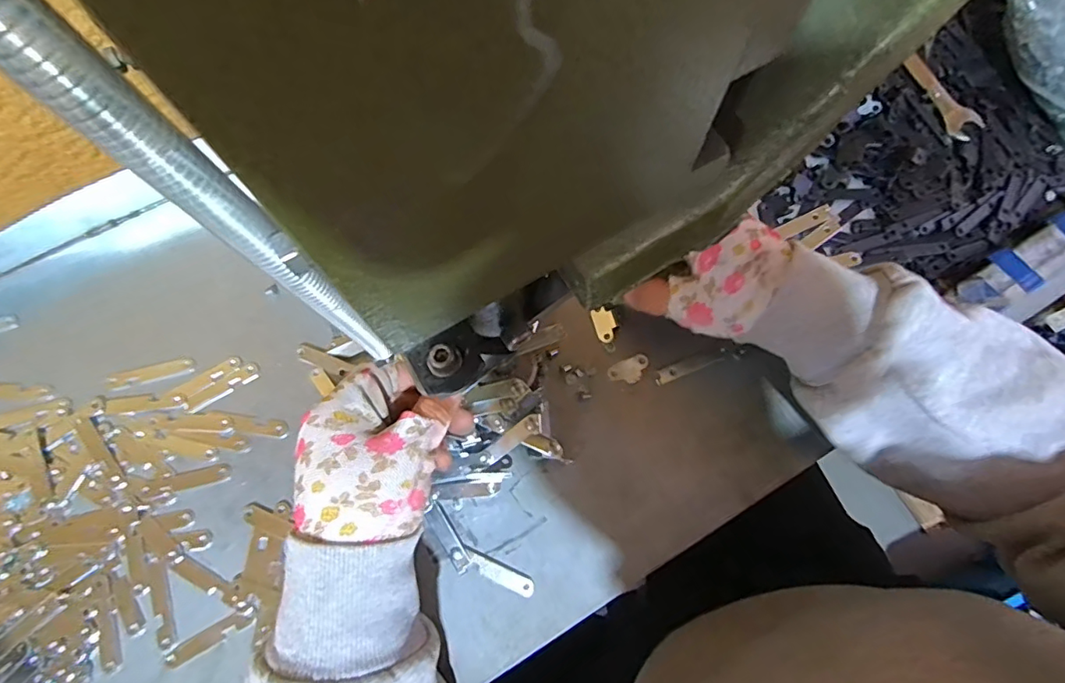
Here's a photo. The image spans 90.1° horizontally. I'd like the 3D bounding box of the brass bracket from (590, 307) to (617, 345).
[{"bbox_3d":[0.050,-0.011,0.365,0.015,0.004,0.025,-19,74,5],"label":"brass bracket"}]

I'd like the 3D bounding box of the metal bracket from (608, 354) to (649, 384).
[{"bbox_3d":[0.065,0.019,0.354,0.028,0.004,0.016,-22,75,-7],"label":"metal bracket"}]

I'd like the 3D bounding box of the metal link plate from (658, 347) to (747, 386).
[{"bbox_3d":[0.113,0.015,0.361,0.063,0.006,0.011,-19,74,-6],"label":"metal link plate"}]

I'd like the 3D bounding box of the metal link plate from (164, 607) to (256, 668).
[{"bbox_3d":[-0.186,0.171,0.309,0.052,0.004,0.011,-29,76,-9],"label":"metal link plate"}]

